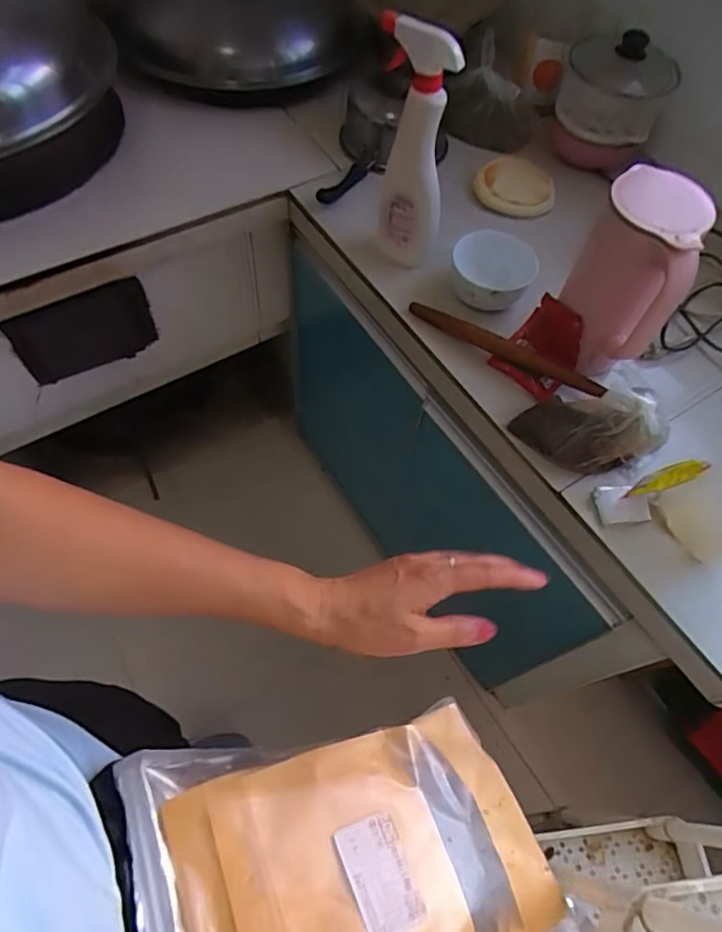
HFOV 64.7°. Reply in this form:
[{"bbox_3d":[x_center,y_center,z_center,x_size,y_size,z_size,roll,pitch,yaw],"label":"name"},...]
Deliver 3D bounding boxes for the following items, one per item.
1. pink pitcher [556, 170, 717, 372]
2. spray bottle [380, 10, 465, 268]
[{"bbox_3d":[0.280,-0.196,0.624,0.101,0.203,0.118,23,63,9],"label":"pink pitcher"},{"bbox_3d":[0.059,-0.368,0.673,0.077,0.261,0.076,-6,62,-6],"label":"spray bottle"}]

